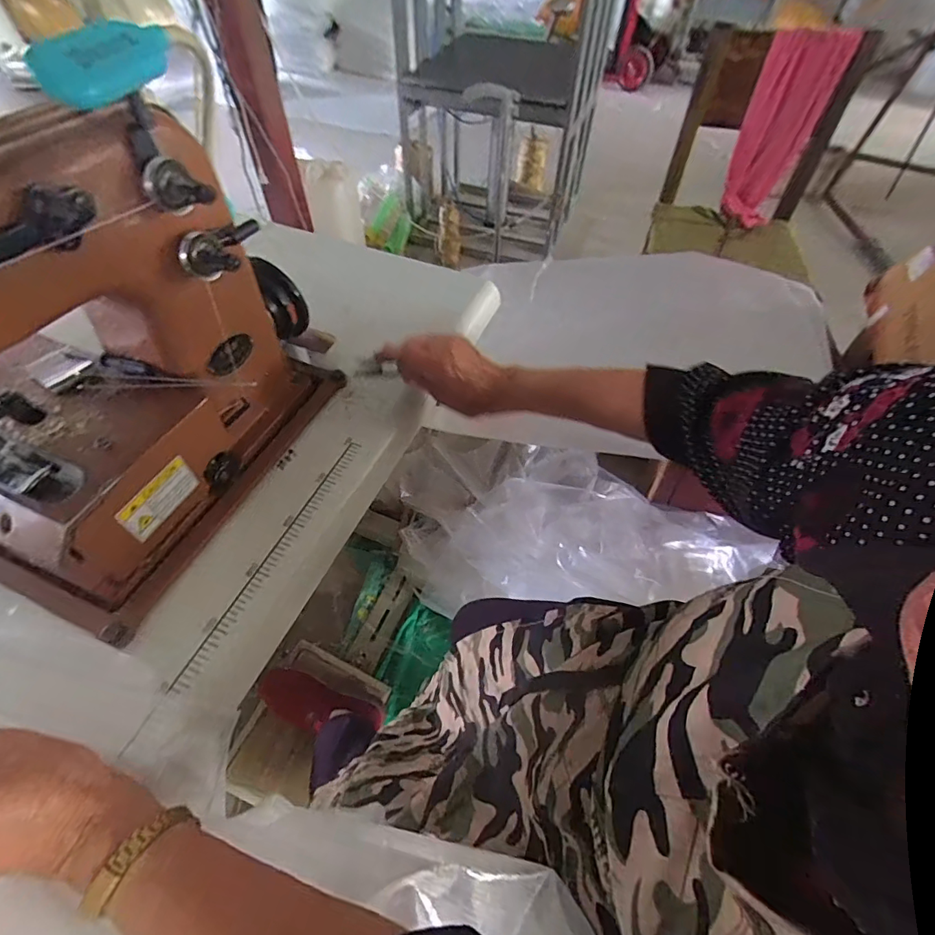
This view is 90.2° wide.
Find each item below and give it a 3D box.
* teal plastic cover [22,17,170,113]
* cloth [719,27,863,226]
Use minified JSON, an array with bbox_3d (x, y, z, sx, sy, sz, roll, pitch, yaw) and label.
[{"bbox_3d":[-0.159,-0.187,0.210,0.017,0.020,0.082,6,54,3],"label":"teal plastic cover"},{"bbox_3d":[0.731,-0.790,1.139,0.272,0.428,0.044,-19,62,-13],"label":"cloth"}]

